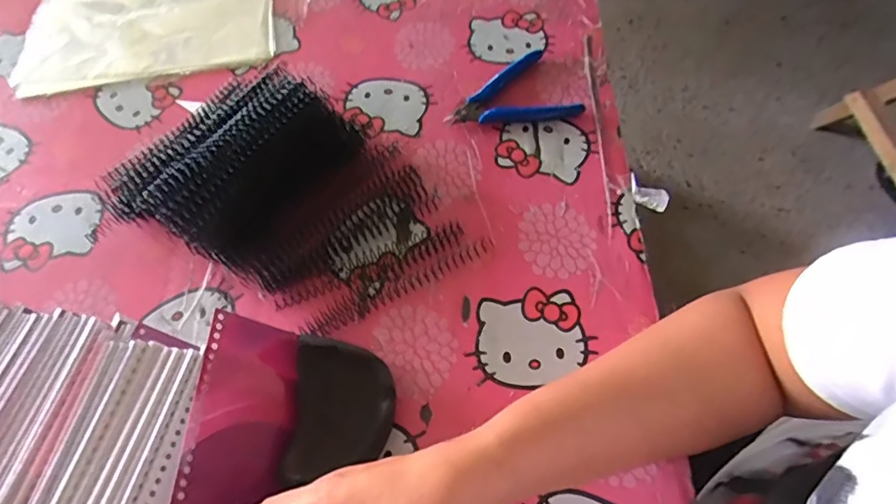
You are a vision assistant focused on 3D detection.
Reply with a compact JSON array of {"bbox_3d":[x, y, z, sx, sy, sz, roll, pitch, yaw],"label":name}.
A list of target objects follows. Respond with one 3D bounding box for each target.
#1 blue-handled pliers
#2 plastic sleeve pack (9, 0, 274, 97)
[{"bbox_3d":[0.056,-0.147,0.484,0.116,0.011,0.089,-20,63,-10],"label":"blue-handled pliers"},{"bbox_3d":[-0.322,-0.253,0.562,0.260,0.012,0.186,-7,62,-3],"label":"plastic sleeve pack"}]

